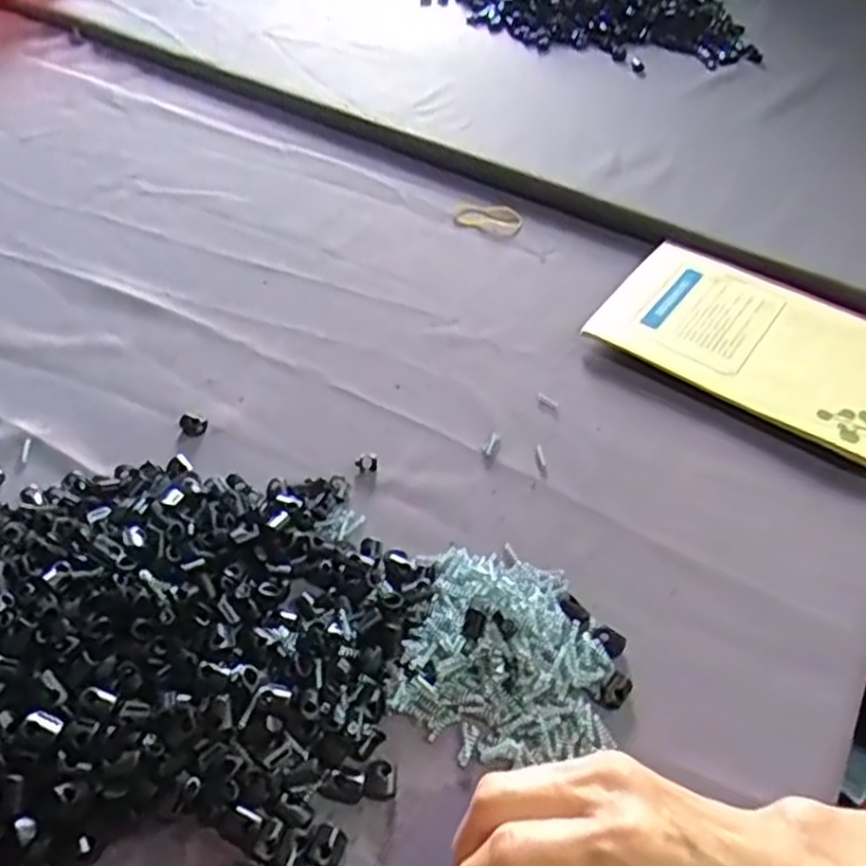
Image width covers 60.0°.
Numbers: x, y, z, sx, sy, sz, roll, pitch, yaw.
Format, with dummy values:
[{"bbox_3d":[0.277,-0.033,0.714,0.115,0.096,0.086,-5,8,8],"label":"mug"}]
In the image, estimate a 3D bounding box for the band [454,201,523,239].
[{"bbox_3d":[0.045,-0.178,0.619,0.055,0.007,0.034,24,69,18],"label":"band"}]

